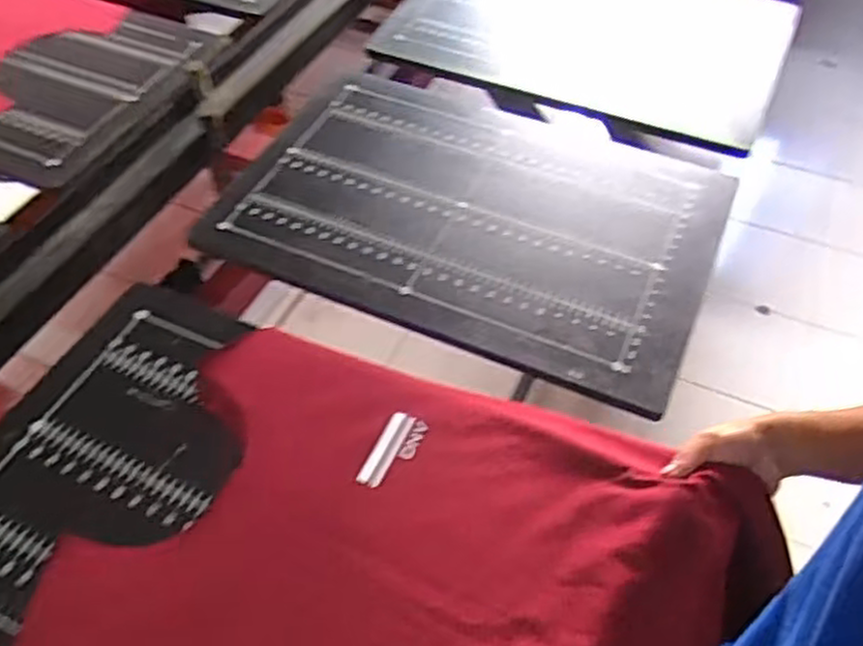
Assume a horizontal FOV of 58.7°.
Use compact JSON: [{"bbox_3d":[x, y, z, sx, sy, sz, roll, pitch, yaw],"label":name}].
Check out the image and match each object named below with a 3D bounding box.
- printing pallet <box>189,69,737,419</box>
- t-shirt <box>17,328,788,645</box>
[{"bbox_3d":[0.051,-0.146,0.957,0.574,0.022,0.395,20,55,17],"label":"printing pallet"},{"bbox_3d":[-0.023,0.229,0.669,0.540,0.045,0.439,22,56,19],"label":"t-shirt"}]

